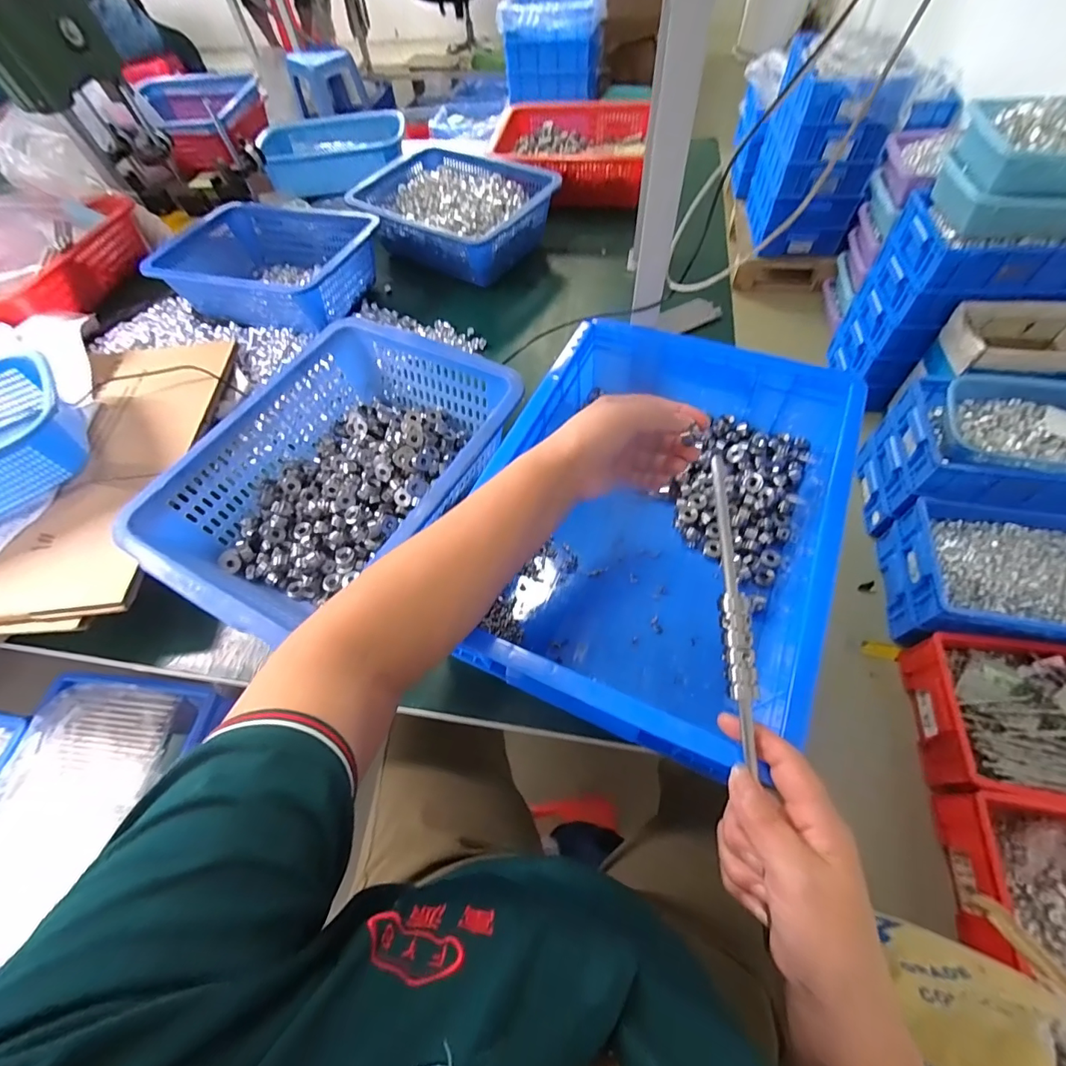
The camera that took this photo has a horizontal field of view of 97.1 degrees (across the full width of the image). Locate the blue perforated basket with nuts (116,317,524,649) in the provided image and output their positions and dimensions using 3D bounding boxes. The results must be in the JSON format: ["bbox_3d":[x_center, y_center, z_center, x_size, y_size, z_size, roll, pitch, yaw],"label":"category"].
[{"bbox_3d":[-0.199,-0.061,0.513,0.275,0.095,0.355,24,64,17],"label":"blue perforated basket with nuts"}]

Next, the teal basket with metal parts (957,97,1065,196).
[{"bbox_3d":[1.216,-0.896,1.084,0.408,0.100,0.272,11,61,10],"label":"teal basket with metal parts"}]

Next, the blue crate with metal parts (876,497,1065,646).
[{"bbox_3d":[1.132,0.116,1.138,0.452,0.174,0.340,4,60,6],"label":"blue crate with metal parts"}]

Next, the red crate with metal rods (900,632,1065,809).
[{"bbox_3d":[1.101,0.392,0.970,0.489,0.163,0.331,8,61,8],"label":"red crate with metal rods"}]

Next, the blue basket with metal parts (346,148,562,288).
[{"bbox_3d":[-0.132,-0.553,0.814,0.312,0.082,0.241,30,66,20],"label":"blue basket with metal parts"}]

